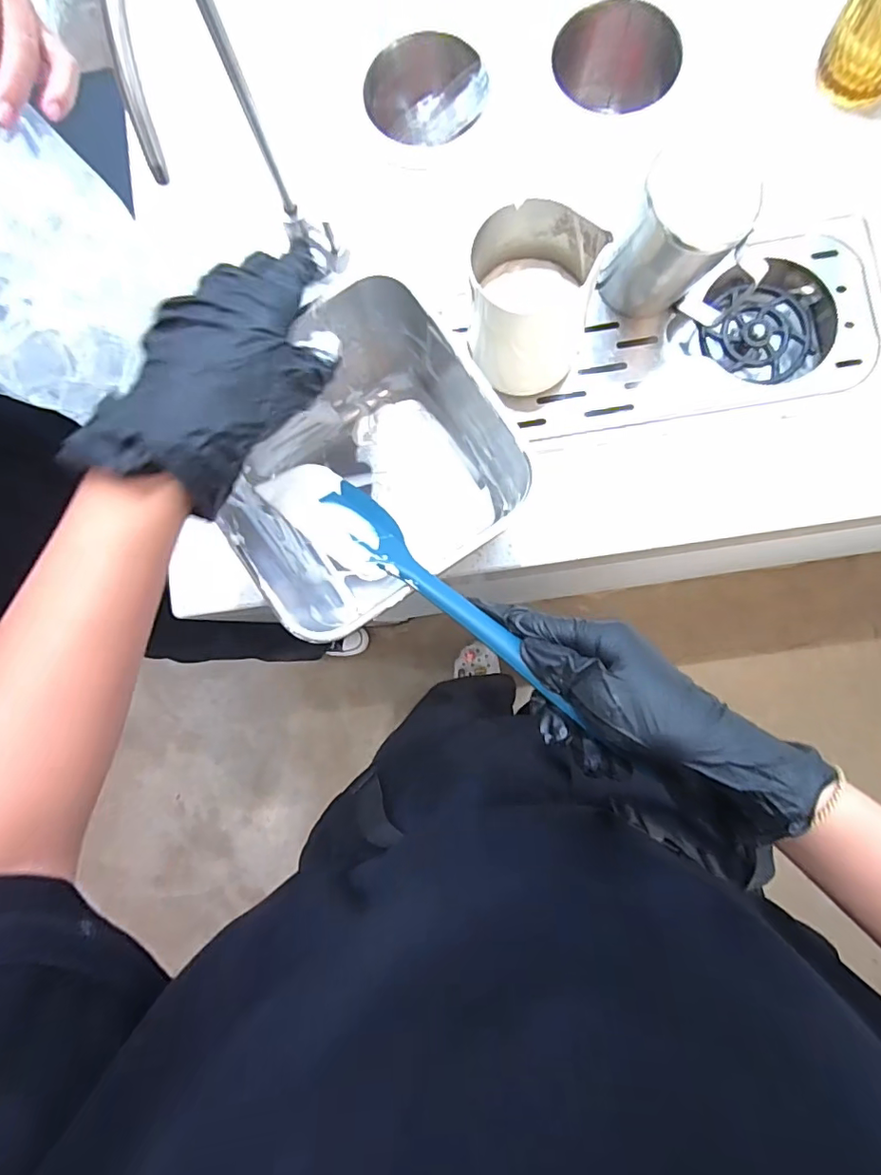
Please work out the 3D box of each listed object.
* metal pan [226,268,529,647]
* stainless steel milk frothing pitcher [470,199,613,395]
[{"bbox_3d":[-0.043,-0.081,0.383,0.195,0.143,0.174,-35,84,1],"label":"metal pan"},{"bbox_3d":[0.066,-0.208,0.408,0.085,0.108,0.085,0,85,4],"label":"stainless steel milk frothing pitcher"}]

